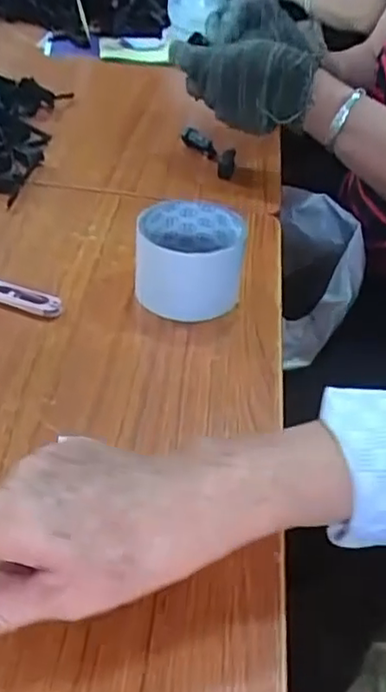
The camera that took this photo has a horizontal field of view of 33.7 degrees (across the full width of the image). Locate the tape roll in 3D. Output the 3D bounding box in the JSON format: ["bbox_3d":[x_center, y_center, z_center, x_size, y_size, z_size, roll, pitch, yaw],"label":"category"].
[{"bbox_3d":[-0.003,-0.070,0.506,0.083,0.063,0.083,5,39,-4],"label":"tape roll"}]

